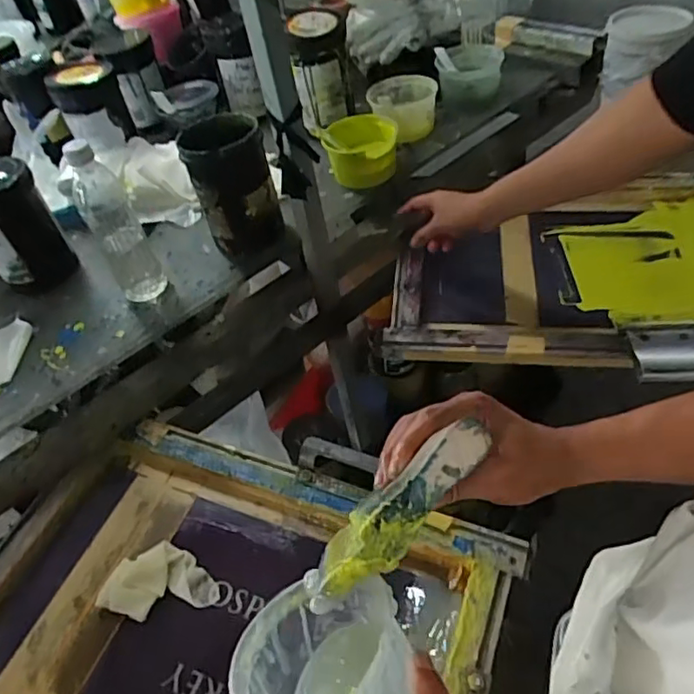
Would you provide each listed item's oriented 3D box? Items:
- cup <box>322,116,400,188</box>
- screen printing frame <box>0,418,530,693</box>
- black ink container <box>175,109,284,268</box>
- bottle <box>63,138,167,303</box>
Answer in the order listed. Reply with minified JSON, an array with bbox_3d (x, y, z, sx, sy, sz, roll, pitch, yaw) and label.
[{"bbox_3d":[0.021,-0.292,0.903,0.106,0.073,0.110,-4,46,4],"label":"cup"},{"bbox_3d":[-0.142,0.296,0.613,0.551,0.046,0.400,13,49,19],"label":"screen printing frame"},{"bbox_3d":[-0.149,-0.206,0.803,0.102,0.165,0.091,-25,49,-17],"label":"black ink container"},{"bbox_3d":[-0.288,-0.153,0.753,0.061,0.200,0.058,-34,51,-23],"label":"bottle"}]

